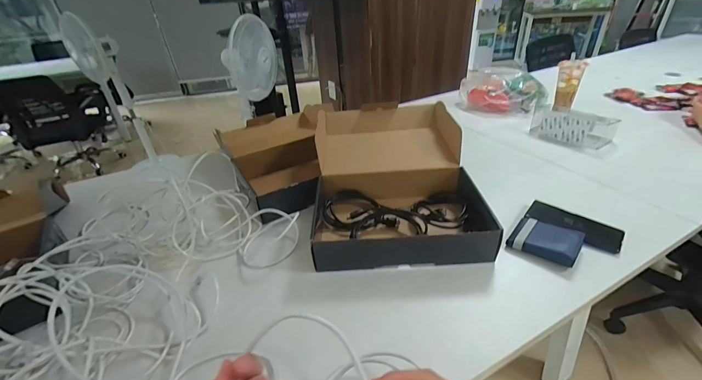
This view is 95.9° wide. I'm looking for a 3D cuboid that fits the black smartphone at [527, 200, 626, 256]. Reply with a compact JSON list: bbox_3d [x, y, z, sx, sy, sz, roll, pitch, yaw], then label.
[{"bbox_3d":[0.450,0.068,0.642,0.163,0.009,0.075,25,43,35],"label":"black smartphone"}]

